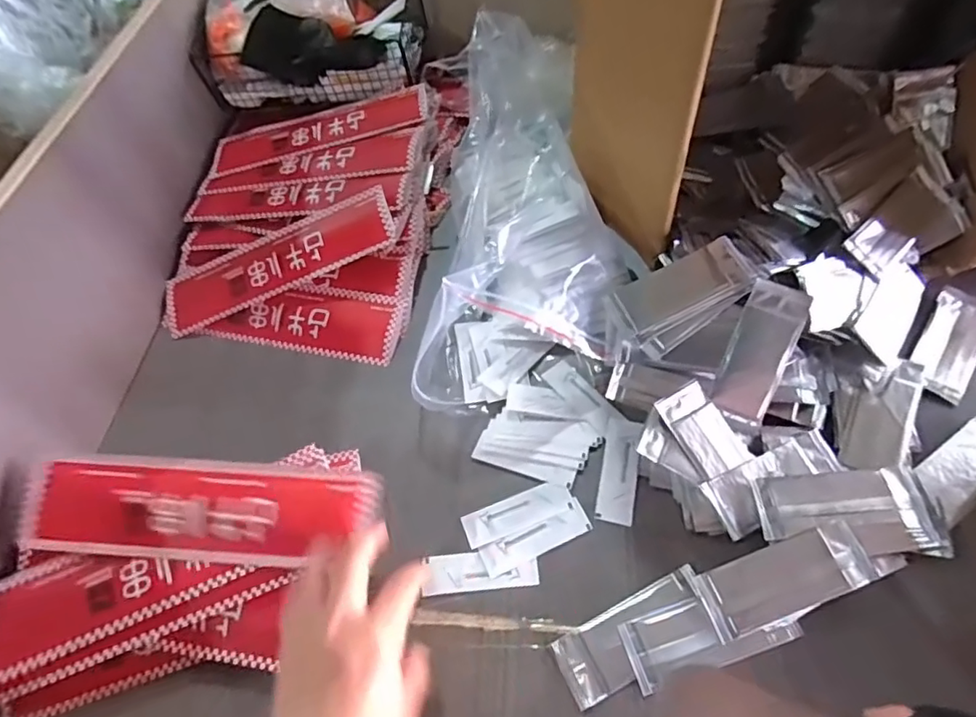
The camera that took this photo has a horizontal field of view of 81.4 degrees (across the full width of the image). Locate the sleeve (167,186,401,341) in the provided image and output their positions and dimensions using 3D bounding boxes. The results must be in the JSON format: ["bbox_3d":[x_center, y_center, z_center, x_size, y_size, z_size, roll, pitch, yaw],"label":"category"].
[{"bbox_3d":[-0.233,-0.104,0.618,0.278,0.011,0.069,-22,76,11],"label":"sleeve"}]

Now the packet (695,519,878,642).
[{"bbox_3d":[0.219,0.163,0.421,0.121,0.006,0.047,-22,70,-1],"label":"packet"}]

